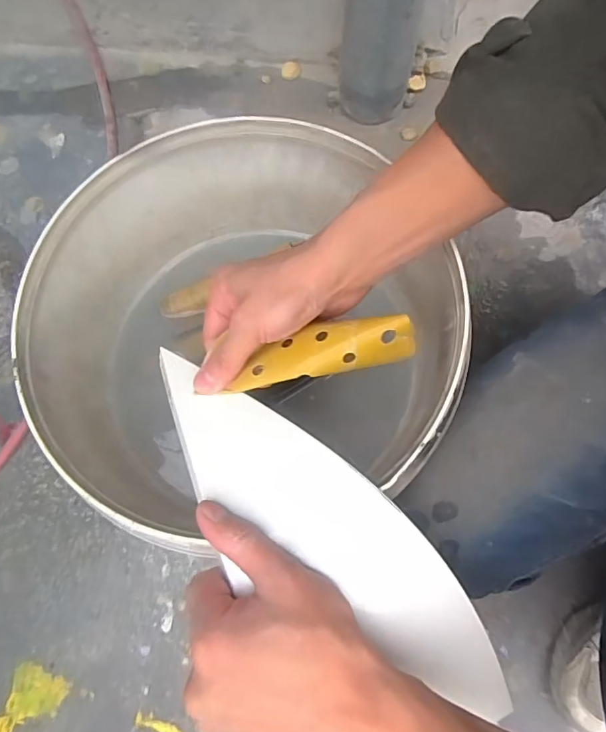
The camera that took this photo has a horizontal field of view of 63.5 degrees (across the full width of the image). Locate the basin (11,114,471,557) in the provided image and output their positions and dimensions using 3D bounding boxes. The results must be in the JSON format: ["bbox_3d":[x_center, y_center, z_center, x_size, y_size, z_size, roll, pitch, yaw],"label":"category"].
[{"bbox_3d":[-0.043,-0.030,0.398,0.295,0.156,0.277,0,73,1],"label":"basin"}]

